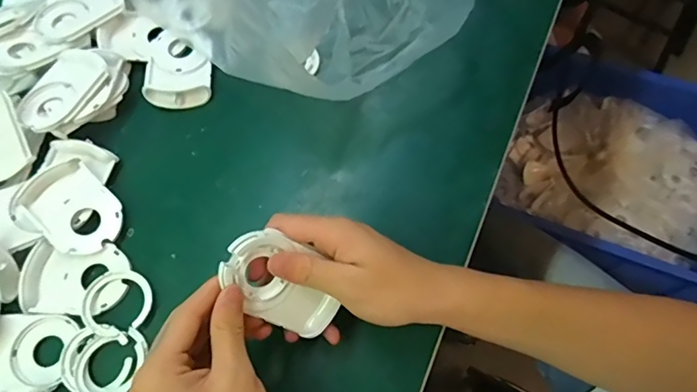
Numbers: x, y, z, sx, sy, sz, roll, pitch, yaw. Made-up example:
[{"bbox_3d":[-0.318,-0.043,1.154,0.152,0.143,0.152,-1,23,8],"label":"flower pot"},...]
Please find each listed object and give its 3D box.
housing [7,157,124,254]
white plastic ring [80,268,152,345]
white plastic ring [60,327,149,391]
[{"bbox_3d":[-0.231,0.013,0.408,0.084,0.023,0.068,40,77,18],"label":"housing"},{"bbox_3d":[-0.181,0.081,0.385,0.052,0.010,0.049,-2,68,4],"label":"white plastic ring"},{"bbox_3d":[-0.184,0.125,0.369,0.061,0.008,0.051,-5,68,3],"label":"white plastic ring"}]

